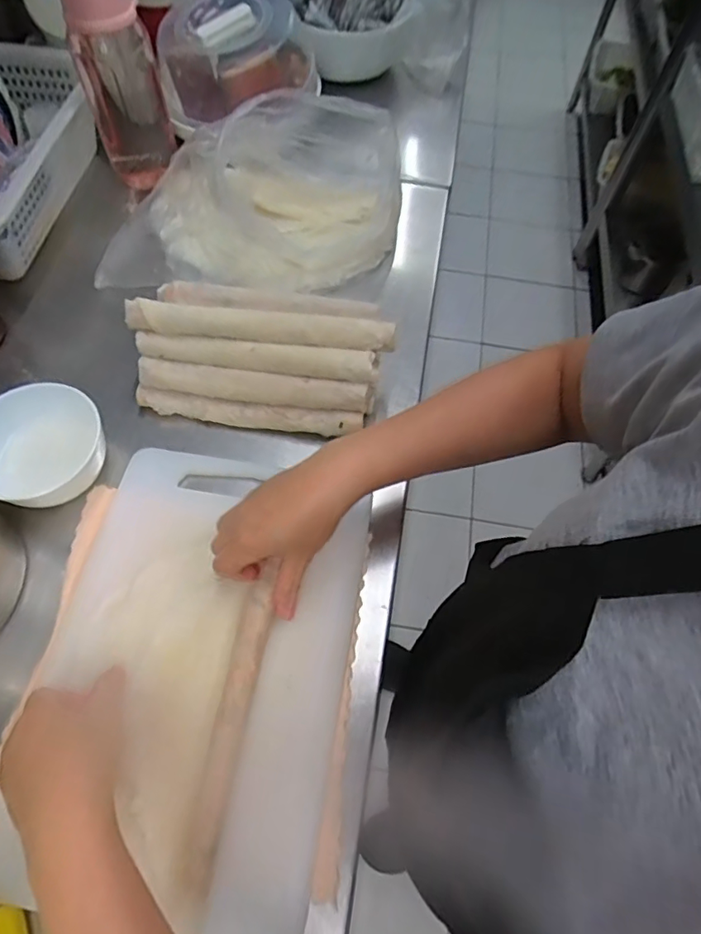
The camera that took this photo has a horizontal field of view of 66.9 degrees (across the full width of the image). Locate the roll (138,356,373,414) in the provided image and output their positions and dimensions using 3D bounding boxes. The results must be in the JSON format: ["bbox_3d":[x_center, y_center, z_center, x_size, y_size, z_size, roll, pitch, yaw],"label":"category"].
[{"bbox_3d":[-0.085,-0.071,0.469,0.206,0.020,0.022,8,62,2],"label":"roll"}]

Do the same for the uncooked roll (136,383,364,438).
[{"bbox_3d":[-0.091,-0.049,0.478,0.201,0.022,0.017,8,62,2],"label":"uncooked roll"}]

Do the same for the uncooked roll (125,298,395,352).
[{"bbox_3d":[-0.078,-0.121,0.465,0.230,0.031,0.028,8,62,2],"label":"uncooked roll"}]

